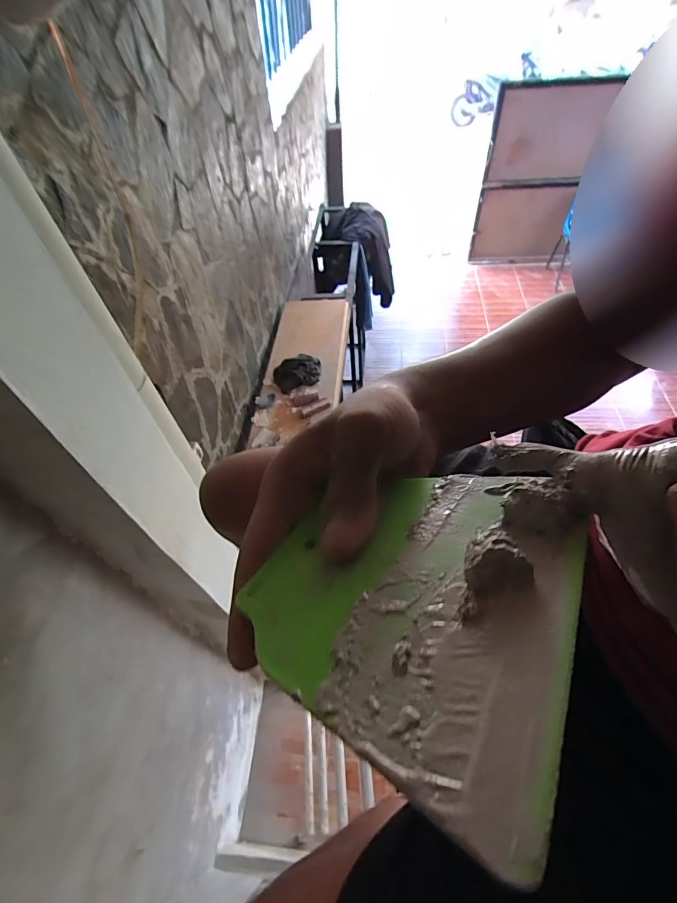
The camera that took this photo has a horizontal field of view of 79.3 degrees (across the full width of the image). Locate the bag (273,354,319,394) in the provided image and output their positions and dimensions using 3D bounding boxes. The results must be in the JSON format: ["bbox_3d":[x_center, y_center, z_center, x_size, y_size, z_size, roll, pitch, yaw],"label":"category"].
[{"bbox_3d":[-0.165,-0.312,1.637,0.190,0.063,0.167,-8,53,-2],"label":"bag"}]

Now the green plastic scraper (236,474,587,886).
[{"bbox_3d":[0.022,0.039,0.139,0.102,0.011,0.117,4,32,34],"label":"green plastic scraper"}]

